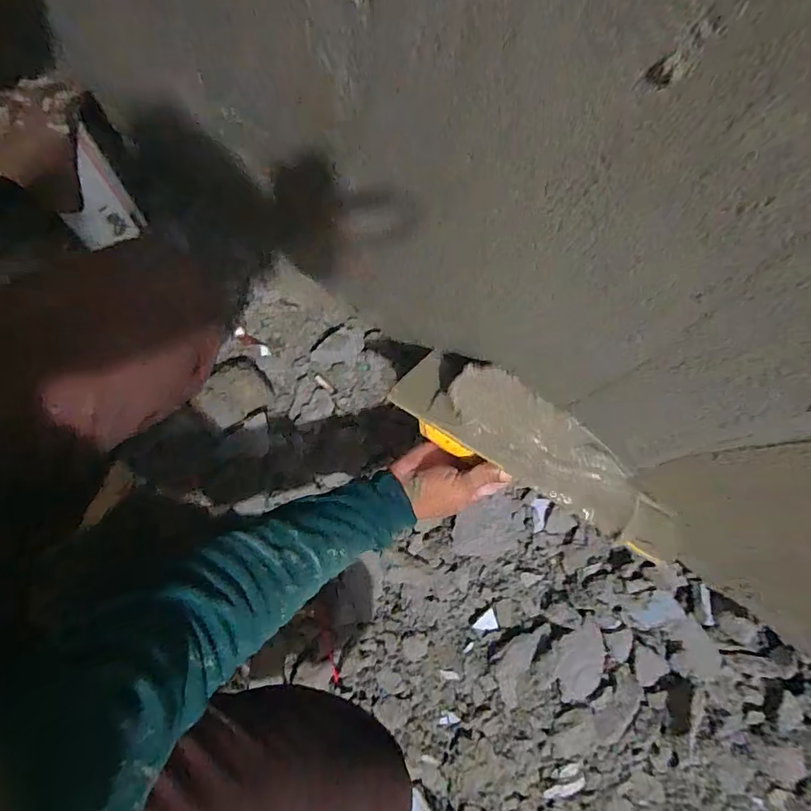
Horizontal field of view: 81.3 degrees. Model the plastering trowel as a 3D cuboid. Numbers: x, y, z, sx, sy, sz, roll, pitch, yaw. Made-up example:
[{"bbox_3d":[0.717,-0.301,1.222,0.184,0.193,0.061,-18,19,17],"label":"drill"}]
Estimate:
[{"bbox_3d":[0.124,0.042,0.462,0.280,0.070,0.080,32,81,16],"label":"plastering trowel"}]

